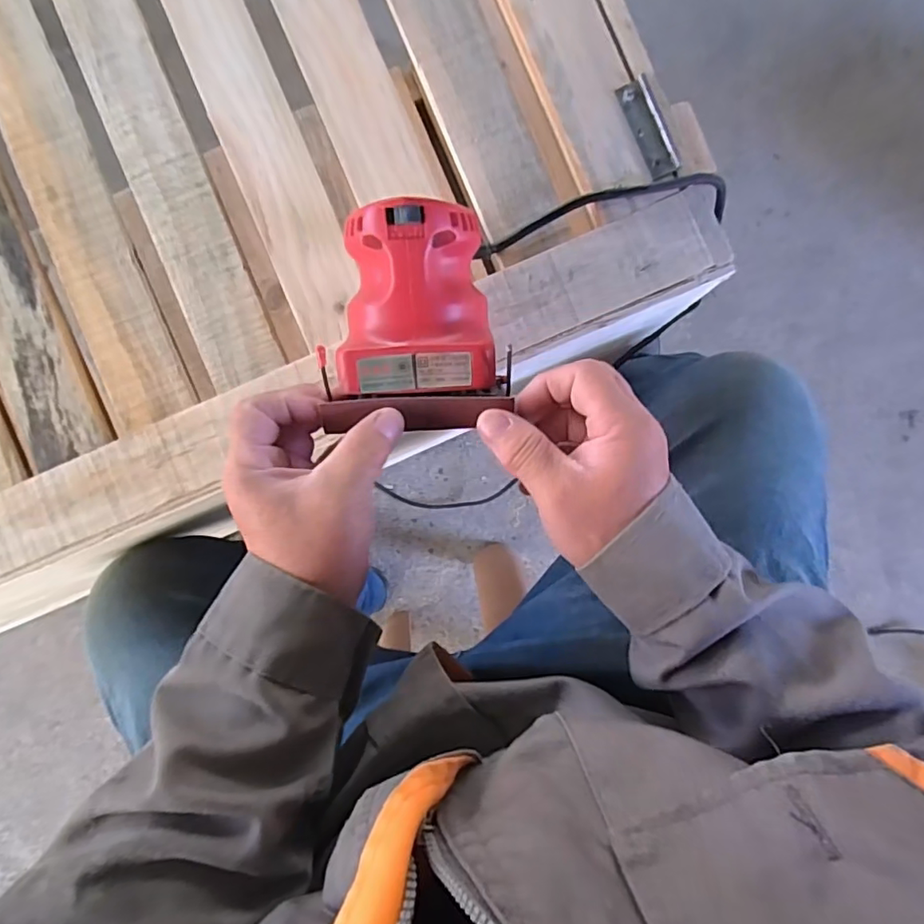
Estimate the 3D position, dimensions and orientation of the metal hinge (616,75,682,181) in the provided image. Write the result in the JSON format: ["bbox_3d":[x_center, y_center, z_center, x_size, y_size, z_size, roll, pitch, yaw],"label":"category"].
[{"bbox_3d":[0.138,-0.246,0.416,0.024,0.004,0.072,-22,87,4],"label":"metal hinge"}]

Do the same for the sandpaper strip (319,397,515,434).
[{"bbox_3d":[-0.025,-0.028,0.326,0.106,0.011,0.019,-2,89,2],"label":"sandpaper strip"}]

